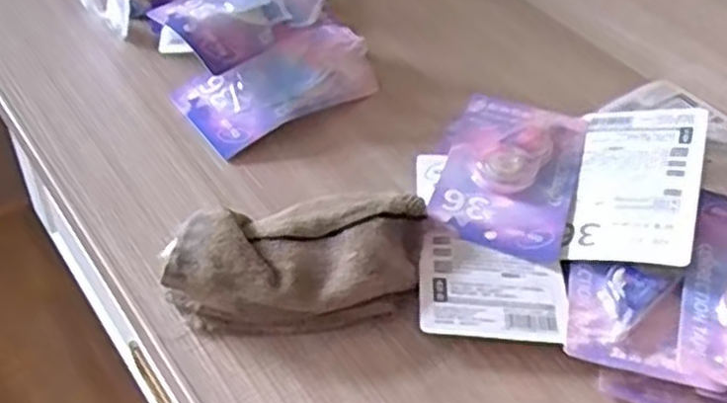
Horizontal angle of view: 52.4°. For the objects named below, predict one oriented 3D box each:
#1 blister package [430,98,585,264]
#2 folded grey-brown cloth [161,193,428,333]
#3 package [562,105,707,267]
[{"bbox_3d":[0.110,-0.028,0.558,0.102,0.016,0.158,16,46,9],"label":"blister package"},{"bbox_3d":[-0.037,0.039,0.467,0.164,0.045,0.082,-10,47,-16],"label":"folded grey-brown cloth"},{"bbox_3d":[0.199,-0.014,0.533,0.084,0.008,0.156,0,43,26],"label":"package"}]

